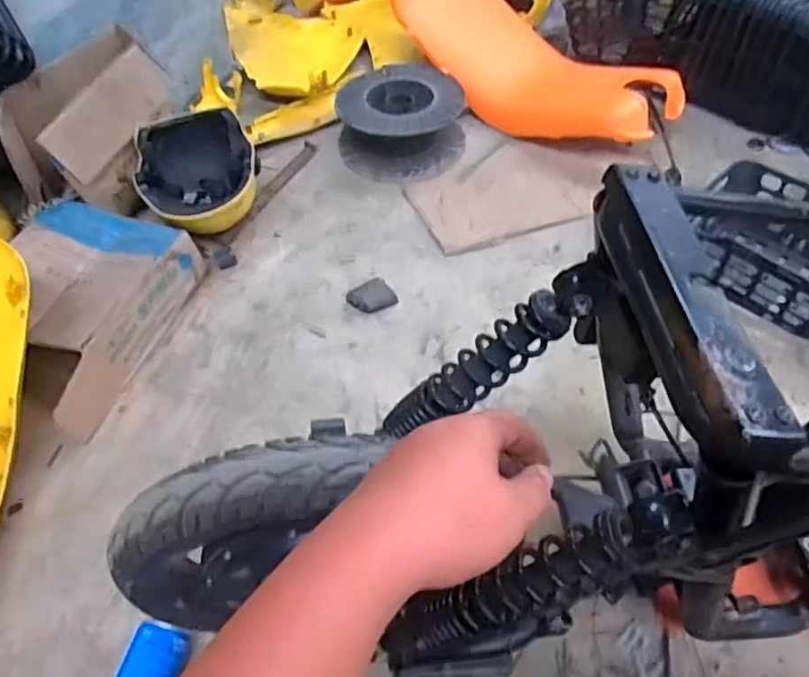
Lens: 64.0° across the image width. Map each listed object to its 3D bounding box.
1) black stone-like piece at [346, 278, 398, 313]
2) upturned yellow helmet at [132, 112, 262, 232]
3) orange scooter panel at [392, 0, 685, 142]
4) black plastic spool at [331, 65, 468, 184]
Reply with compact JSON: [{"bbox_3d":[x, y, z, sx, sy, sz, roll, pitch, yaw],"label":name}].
[{"bbox_3d":[-0.055,-0.070,1.099,0.077,0.022,0.055,-24,56,-18],"label":"black stone-like piece"},{"bbox_3d":[-0.373,-0.293,1.186,0.209,0.139,0.191,-14,53,-11],"label":"upturned yellow helmet"},{"bbox_3d":[0.259,-0.619,1.433,0.319,0.149,0.704,-28,57,-20],"label":"orange scooter panel"},{"bbox_3d":[-0.006,-0.446,1.329,0.251,0.114,0.244,0,52,0],"label":"black plastic spool"}]

